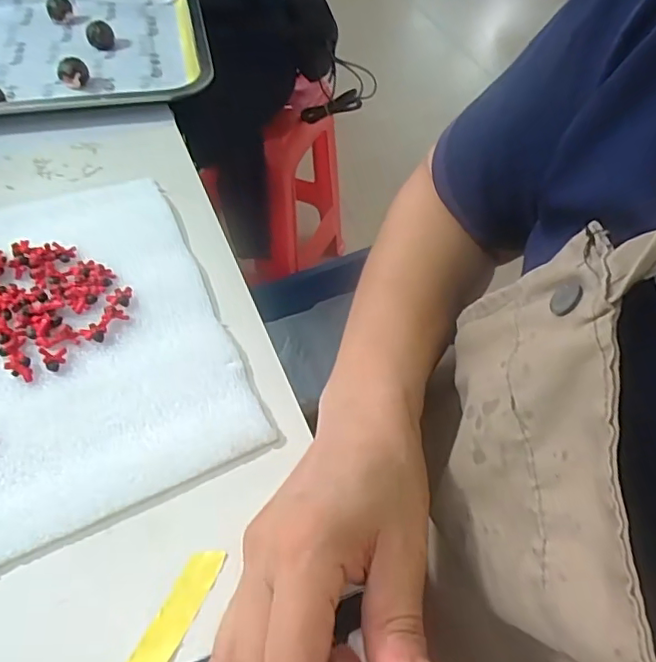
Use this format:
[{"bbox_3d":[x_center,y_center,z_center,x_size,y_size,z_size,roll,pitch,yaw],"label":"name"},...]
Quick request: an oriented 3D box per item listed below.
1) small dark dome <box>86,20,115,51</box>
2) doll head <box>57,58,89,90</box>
[{"bbox_3d":[-0.220,-0.286,0.546,0.024,0.022,0.022,-11,53,-13],"label":"small dark dome"},{"bbox_3d":[-0.227,-0.228,0.502,0.024,0.024,0.019,29,55,18],"label":"doll head"}]

